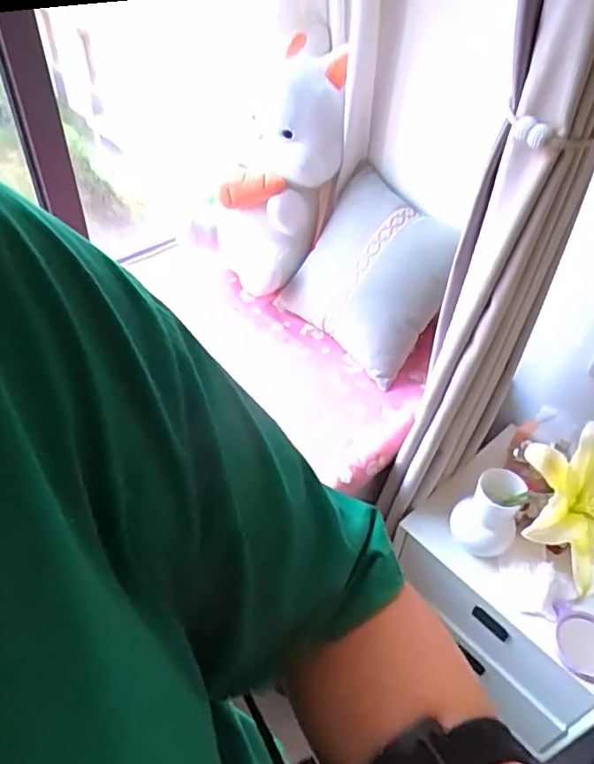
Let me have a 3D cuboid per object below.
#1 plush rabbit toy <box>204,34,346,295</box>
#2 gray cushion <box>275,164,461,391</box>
[{"bbox_3d":[-0.044,-0.472,1.296,0.231,0.548,0.162,20,6,15],"label":"plush rabbit toy"},{"bbox_3d":[0.153,-0.225,1.247,0.100,0.344,0.340,2,32,-44],"label":"gray cushion"}]

